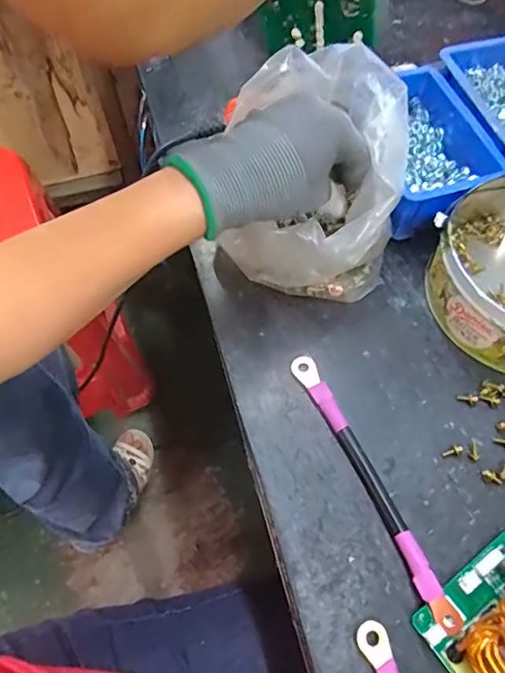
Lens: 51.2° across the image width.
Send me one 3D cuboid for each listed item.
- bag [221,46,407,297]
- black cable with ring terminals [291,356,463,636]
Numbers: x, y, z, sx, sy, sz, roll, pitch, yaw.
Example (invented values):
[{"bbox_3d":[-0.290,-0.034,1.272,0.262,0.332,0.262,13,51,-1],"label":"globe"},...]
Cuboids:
[{"bbox_3d":[0.051,-0.114,0.394,0.109,0.132,0.125,2,61,4],"label":"bag"},{"bbox_3d":[0.076,0.093,0.349,0.017,0.013,0.194,-23,62,-10],"label":"black cable with ring terminals"}]

